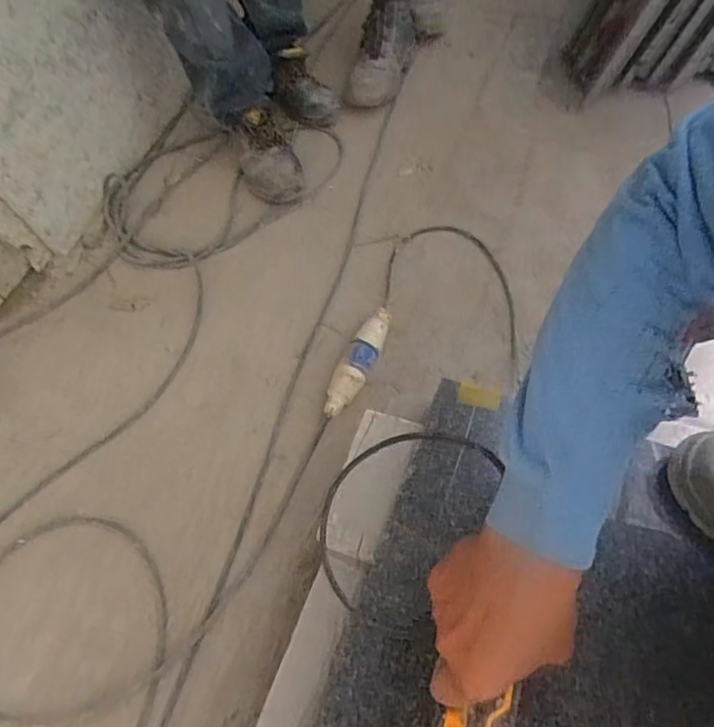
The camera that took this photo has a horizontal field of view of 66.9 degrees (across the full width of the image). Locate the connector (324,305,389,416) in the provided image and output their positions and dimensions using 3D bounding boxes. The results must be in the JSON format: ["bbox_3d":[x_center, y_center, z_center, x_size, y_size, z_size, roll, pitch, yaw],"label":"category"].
[{"bbox_3d":[0.005,-0.005,0.852,0.047,0.047,0.202,22,64,15],"label":"connector"}]

